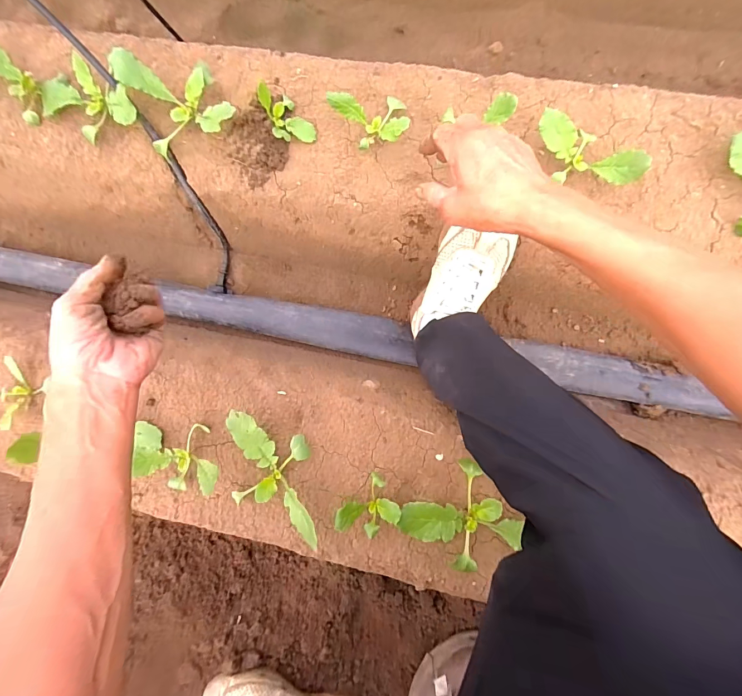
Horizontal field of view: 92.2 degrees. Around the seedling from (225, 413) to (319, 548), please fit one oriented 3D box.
[{"bbox_3d":[-0.120,0.163,0.468,0.147,0.057,0.129,13,89,7],"label":"seedling"}]

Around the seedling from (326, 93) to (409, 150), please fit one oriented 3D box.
[{"bbox_3d":[0.005,-0.297,0.470,0.094,0.069,0.073,-20,86,5],"label":"seedling"}]

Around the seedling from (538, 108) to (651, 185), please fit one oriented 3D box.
[{"bbox_3d":[0.262,-0.237,0.443,0.131,0.060,0.061,23,90,7],"label":"seedling"}]

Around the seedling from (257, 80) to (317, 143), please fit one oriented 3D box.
[{"bbox_3d":[-0.117,-0.321,0.481,0.052,0.073,0.065,-25,85,5],"label":"seedling"}]

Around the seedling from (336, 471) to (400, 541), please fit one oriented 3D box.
[{"bbox_3d":[0.000,0.204,0.451,0.073,0.056,0.060,-45,84,3],"label":"seedling"}]

